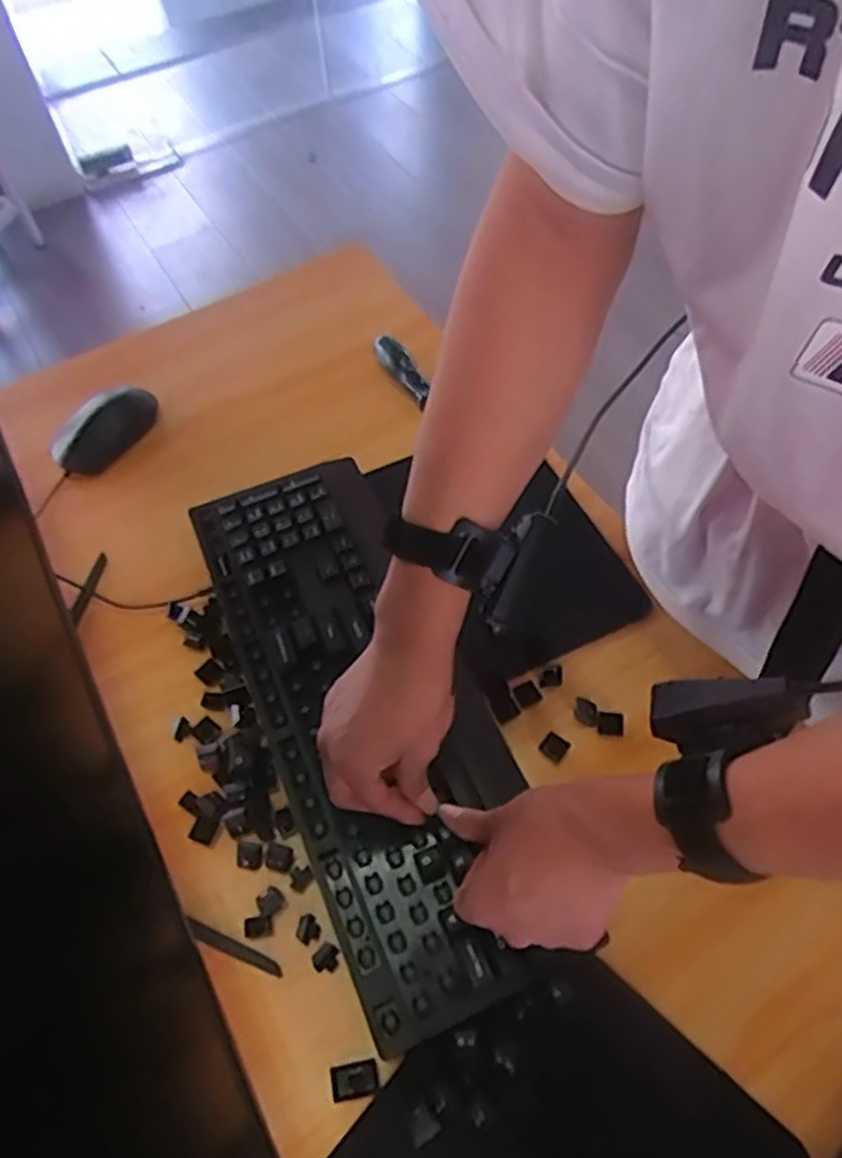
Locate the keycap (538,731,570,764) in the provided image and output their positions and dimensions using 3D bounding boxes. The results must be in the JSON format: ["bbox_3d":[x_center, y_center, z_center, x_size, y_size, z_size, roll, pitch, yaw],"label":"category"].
[{"bbox_3d":[0.095,0.119,0.545,0.018,0.004,0.018,33,64,22],"label":"keycap"}]

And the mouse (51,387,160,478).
[{"bbox_3d":[-0.296,-0.144,0.722,0.051,0.027,0.105,37,65,23],"label":"mouse"}]

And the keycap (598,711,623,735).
[{"bbox_3d":[0.137,0.104,0.554,0.018,0.004,0.018,2,57,4],"label":"keycap"}]

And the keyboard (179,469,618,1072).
[{"bbox_3d":[-0.045,0.086,0.562,0.165,0.033,0.424,-19,60,-10],"label":"keyboard"}]

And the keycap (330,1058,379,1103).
[{"bbox_3d":[-0.039,0.290,0.443,0.028,0.004,0.018,-11,57,-4],"label":"keycap"}]

